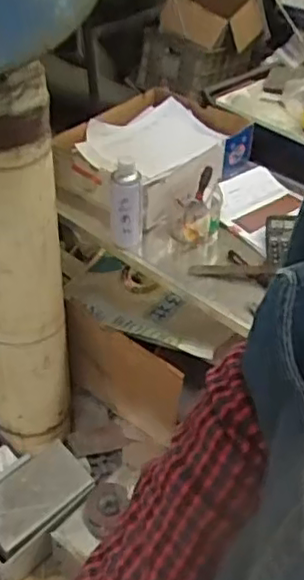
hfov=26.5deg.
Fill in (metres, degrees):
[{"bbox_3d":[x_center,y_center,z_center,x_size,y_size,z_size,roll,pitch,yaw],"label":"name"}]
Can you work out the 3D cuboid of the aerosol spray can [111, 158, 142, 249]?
[{"bbox_3d":[-0.051,-0.179,1.322,0.066,0.186,0.059,0,40,-2],"label":"aerosol spray can"}]

